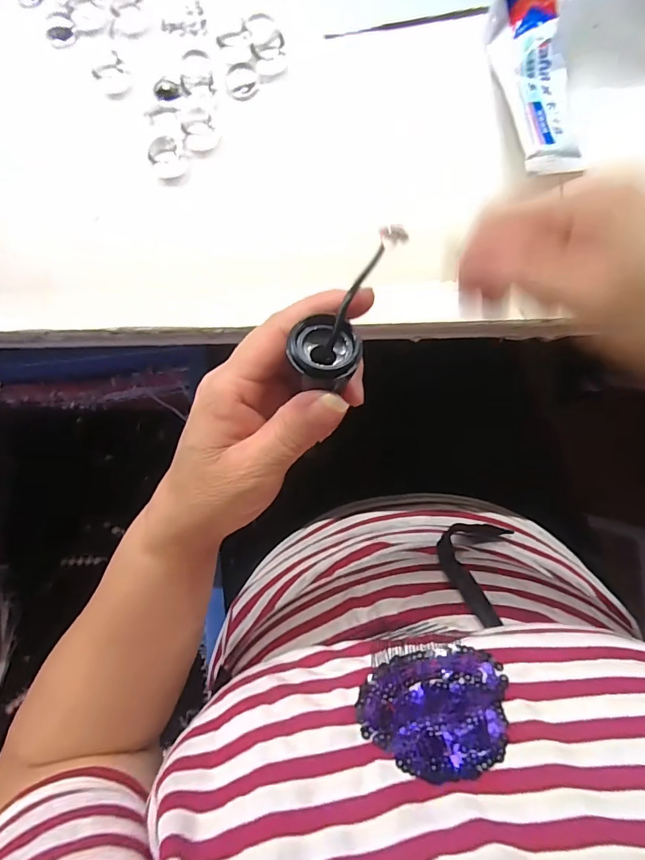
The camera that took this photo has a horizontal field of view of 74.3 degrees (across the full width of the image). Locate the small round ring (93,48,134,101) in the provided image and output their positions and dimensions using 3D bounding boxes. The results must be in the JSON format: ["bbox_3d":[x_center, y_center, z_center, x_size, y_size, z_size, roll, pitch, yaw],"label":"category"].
[{"bbox_3d":[-0.129,-0.218,0.263,0.021,0.009,0.017,-39,84,2],"label":"small round ring"}]

